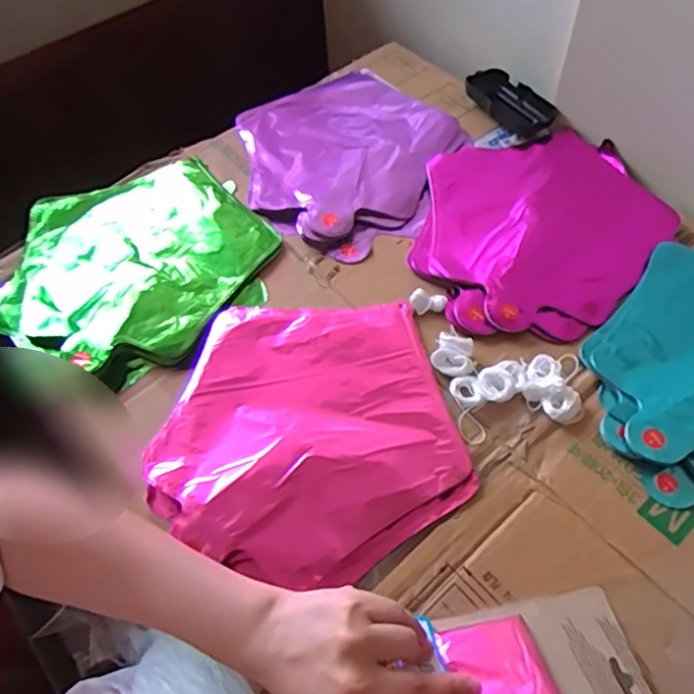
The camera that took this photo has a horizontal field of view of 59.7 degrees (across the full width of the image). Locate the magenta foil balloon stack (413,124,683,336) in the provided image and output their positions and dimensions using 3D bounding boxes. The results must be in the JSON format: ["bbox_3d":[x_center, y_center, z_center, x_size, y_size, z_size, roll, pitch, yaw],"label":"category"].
[{"bbox_3d":[0.187,-0.120,0.579,0.236,0.009,0.247,-1,58,3],"label":"magenta foil balloon stack"}]

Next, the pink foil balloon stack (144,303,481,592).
[{"bbox_3d":[-0.029,0.062,0.475,0.228,0.014,0.228,-1,58,3],"label":"pink foil balloon stack"}]

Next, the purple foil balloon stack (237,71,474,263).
[{"bbox_3d":[0.001,-0.213,0.653,0.238,0.019,0.254,-35,62,-17],"label":"purple foil balloon stack"}]

